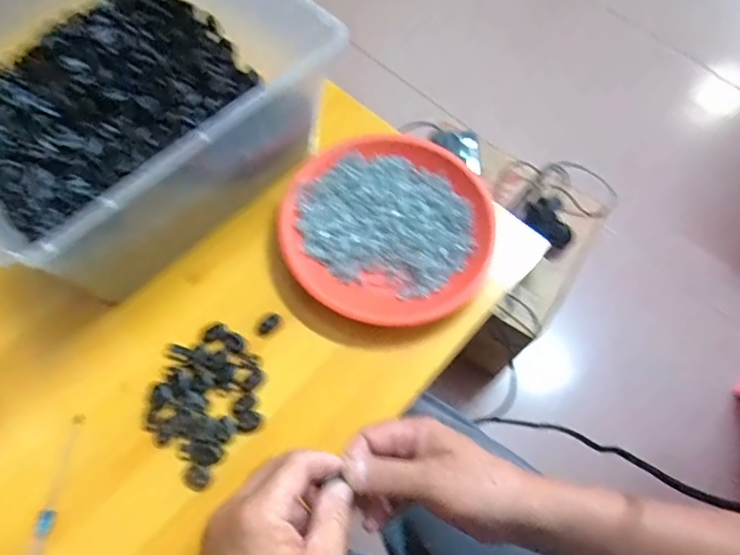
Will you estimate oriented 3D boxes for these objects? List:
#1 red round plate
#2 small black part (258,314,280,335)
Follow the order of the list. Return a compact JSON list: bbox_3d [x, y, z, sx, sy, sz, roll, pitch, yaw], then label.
[{"bbox_3d":[0.018,-0.048,0.490,0.194,0.026,0.178,1,64,-3],"label":"red round plate"},{"bbox_3d":[-0.088,0.041,0.454,0.022,0.011,0.009,-33,70,-17],"label":"small black part"}]

